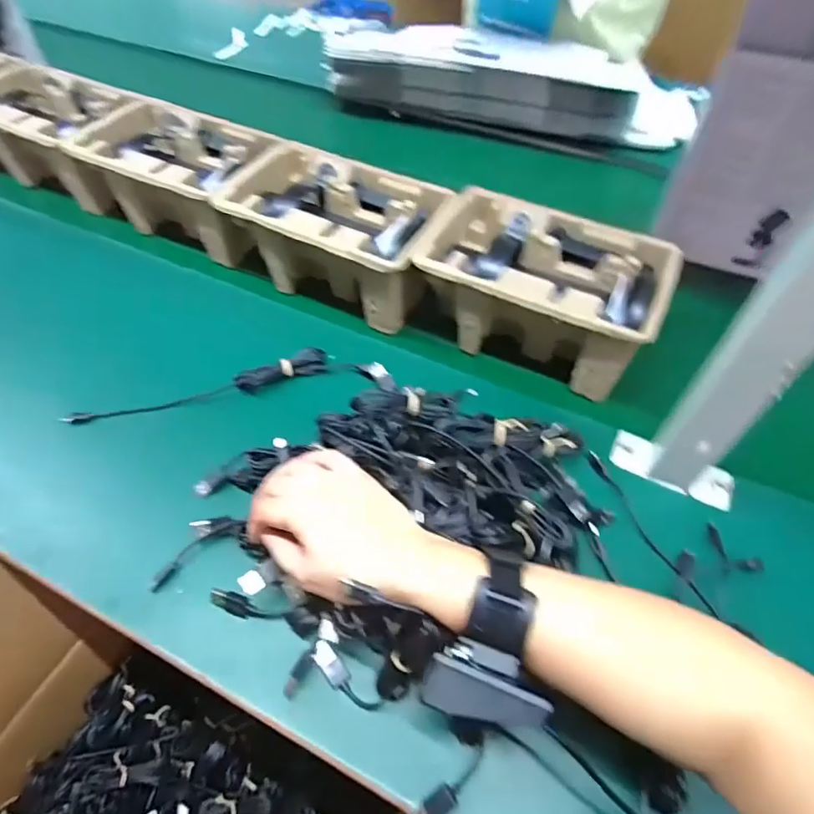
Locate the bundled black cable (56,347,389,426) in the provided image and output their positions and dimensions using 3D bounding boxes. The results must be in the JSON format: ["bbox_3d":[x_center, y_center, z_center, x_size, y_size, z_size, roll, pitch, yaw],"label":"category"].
[{"bbox_3d":[-0.170,-0.024,0.530,0.307,0.020,0.054,-5,53,-6],"label":"bundled black cable"}]

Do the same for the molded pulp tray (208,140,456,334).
[{"bbox_3d":[-0.077,-0.192,0.606,0.244,0.101,0.145,21,55,13],"label":"molded pulp tray"}]

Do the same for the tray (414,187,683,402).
[{"bbox_3d":[0.136,-0.118,0.552,0.230,0.099,0.144,23,55,15],"label":"tray"}]

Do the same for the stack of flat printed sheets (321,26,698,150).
[{"bbox_3d":[0.160,-0.570,0.916,0.574,0.080,0.271,15,54,9],"label":"stack of flat printed sheets"}]

